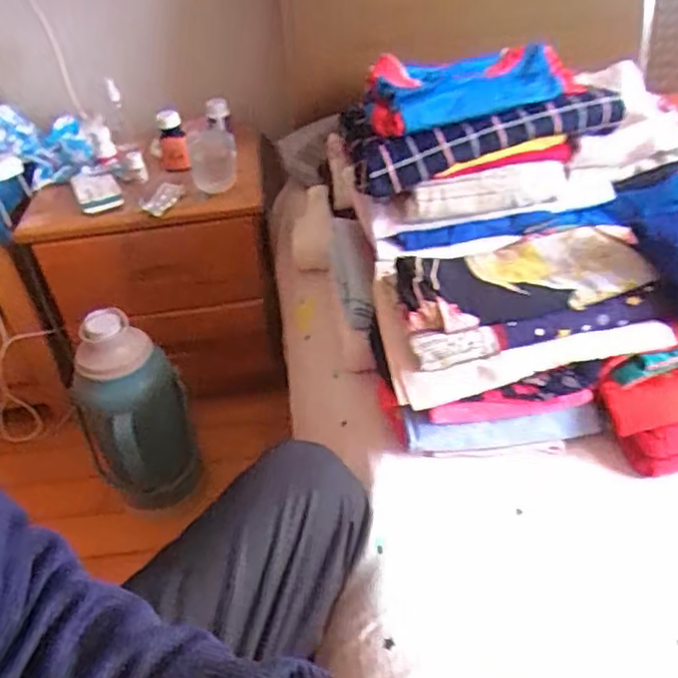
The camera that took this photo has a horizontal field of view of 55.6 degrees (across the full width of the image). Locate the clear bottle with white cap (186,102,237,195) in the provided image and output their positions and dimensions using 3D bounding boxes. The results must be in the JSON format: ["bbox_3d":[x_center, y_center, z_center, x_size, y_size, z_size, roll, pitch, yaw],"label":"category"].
[{"bbox_3d":[-0.236,-0.361,1.196,0.081,0.074,0.247,-10,39,-6],"label":"clear bottle with white cap"}]

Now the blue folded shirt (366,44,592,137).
[{"bbox_3d":[0.158,-0.319,0.796,0.265,0.048,0.142,-12,39,-8],"label":"blue folded shirt"}]

